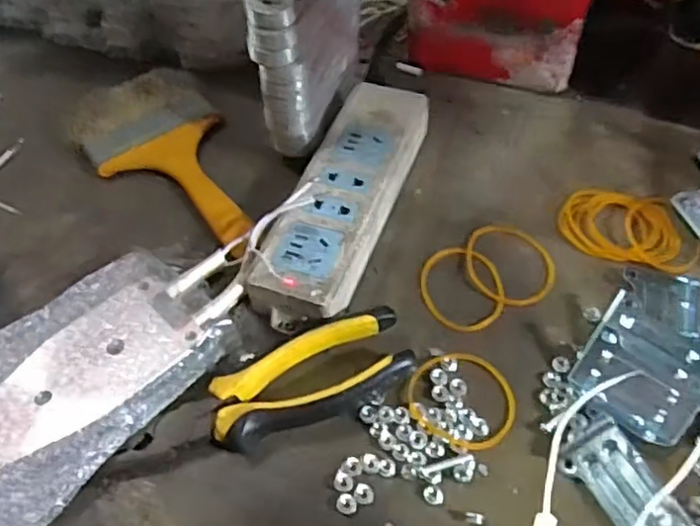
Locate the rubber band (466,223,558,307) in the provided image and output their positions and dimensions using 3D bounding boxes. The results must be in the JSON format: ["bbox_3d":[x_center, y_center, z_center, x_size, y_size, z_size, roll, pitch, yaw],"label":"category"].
[{"bbox_3d":[0.097,0.000,0.385,0.054,0.004,0.057,7,55,8],"label":"rubber band"}]

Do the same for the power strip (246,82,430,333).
[{"bbox_3d":[-0.003,-0.040,0.400,0.056,0.033,0.181,16,57,14],"label":"power strip"}]

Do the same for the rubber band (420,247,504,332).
[{"bbox_3d":[0.067,0.013,0.377,0.047,0.004,0.059,-5,54,-1],"label":"rubber band"}]

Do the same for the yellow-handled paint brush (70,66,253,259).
[{"bbox_3d":[-0.117,-0.070,0.437,0.095,0.013,0.189,-33,59,-19],"label":"yellow-handled paint brush"}]

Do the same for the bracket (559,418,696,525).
[{"bbox_3d":[0.129,0.106,0.297,0.033,0.015,0.058,-22,56,-13],"label":"bracket"}]

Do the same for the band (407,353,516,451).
[{"bbox_3d":[0.060,0.071,0.336,0.056,0.004,0.053,-1,54,2],"label":"band"}]

